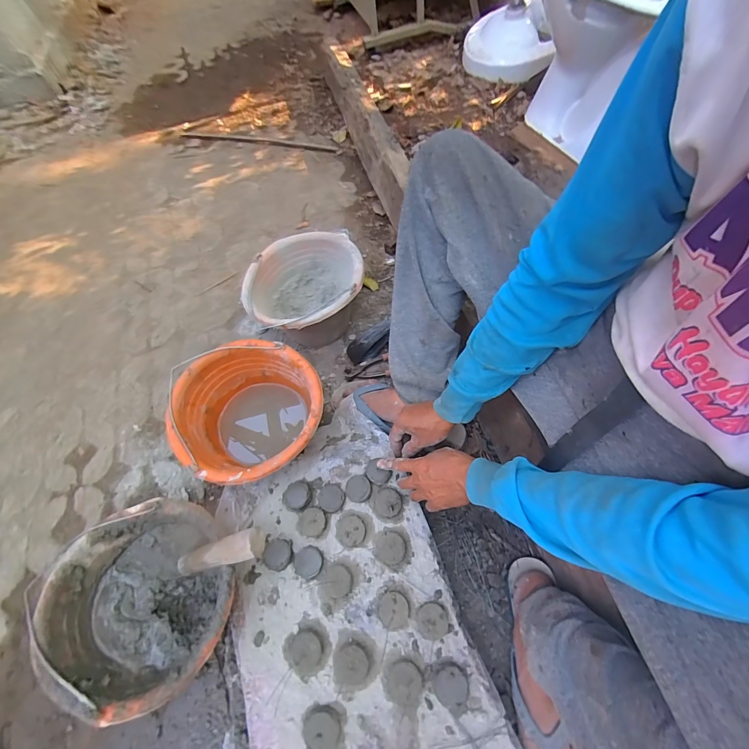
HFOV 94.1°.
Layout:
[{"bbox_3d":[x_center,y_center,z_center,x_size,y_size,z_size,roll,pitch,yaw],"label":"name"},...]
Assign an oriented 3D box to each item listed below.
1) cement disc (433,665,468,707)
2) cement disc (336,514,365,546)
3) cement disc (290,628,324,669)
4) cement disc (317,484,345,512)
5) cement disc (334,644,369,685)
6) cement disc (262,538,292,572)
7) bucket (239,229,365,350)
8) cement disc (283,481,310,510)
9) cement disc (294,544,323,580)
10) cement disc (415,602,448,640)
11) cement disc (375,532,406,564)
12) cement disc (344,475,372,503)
[{"bbox_3d":[0.099,0.408,0.458,0.042,0.020,0.037,-10,60,-3],"label":"cement disc"},{"bbox_3d":[-0.036,0.248,0.555,0.043,0.019,0.043,-1,60,2],"label":"cement disc"},{"bbox_3d":[-0.095,0.383,0.487,0.043,0.020,0.041,-1,60,2],"label":"cement disc"},{"bbox_3d":[-0.072,0.206,0.584,0.043,0.016,0.045,-1,60,2],"label":"cement disc"},{"bbox_3d":[-0.032,0.396,0.474,0.046,0.024,0.043,-1,60,2],"label":"cement disc"},{"bbox_3d":[-0.151,0.281,0.547,0.039,0.026,0.045,2,60,4],"label":"cement disc"},{"bbox_3d":[-0.145,-0.167,0.793,0.243,0.171,0.239,-2,62,5],"label":"bucket"},{"bbox_3d":[-0.132,0.204,0.589,0.049,0.024,0.045,-1,60,2],"label":"cement disc"},{"bbox_3d":[-0.102,0.290,0.539,0.045,0.013,0.045,-1,60,2],"label":"cement disc"},{"bbox_3d":[0.081,0.348,0.493,0.043,0.019,0.041,-1,60,2],"label":"cement disc"},{"bbox_3d":[0.024,0.269,0.544,0.044,0.020,0.045,-1,60,2],"label":"cement disc"},{"bbox_3d":[-0.027,0.192,0.592,0.045,0.010,0.046,-18,58,15],"label":"cement disc"}]

